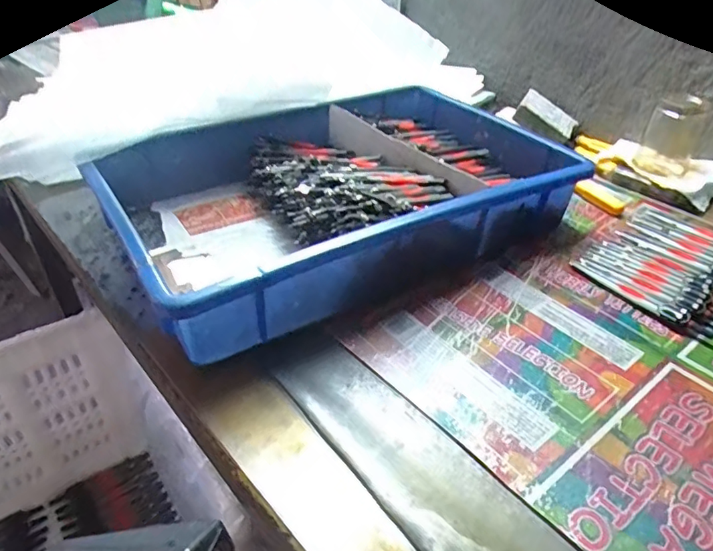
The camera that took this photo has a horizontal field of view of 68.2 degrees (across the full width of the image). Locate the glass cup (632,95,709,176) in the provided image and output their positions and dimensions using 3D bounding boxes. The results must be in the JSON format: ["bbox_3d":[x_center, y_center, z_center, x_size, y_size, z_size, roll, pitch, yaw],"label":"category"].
[{"bbox_3d":[0.362,-0.163,0.604,0.053,0.079,0.057,24,42,26],"label":"glass cup"}]

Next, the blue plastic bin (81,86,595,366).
[{"bbox_3d":[-0.023,-0.088,0.527,0.413,0.077,0.288,-21,43,-27],"label":"blue plastic bin"}]

